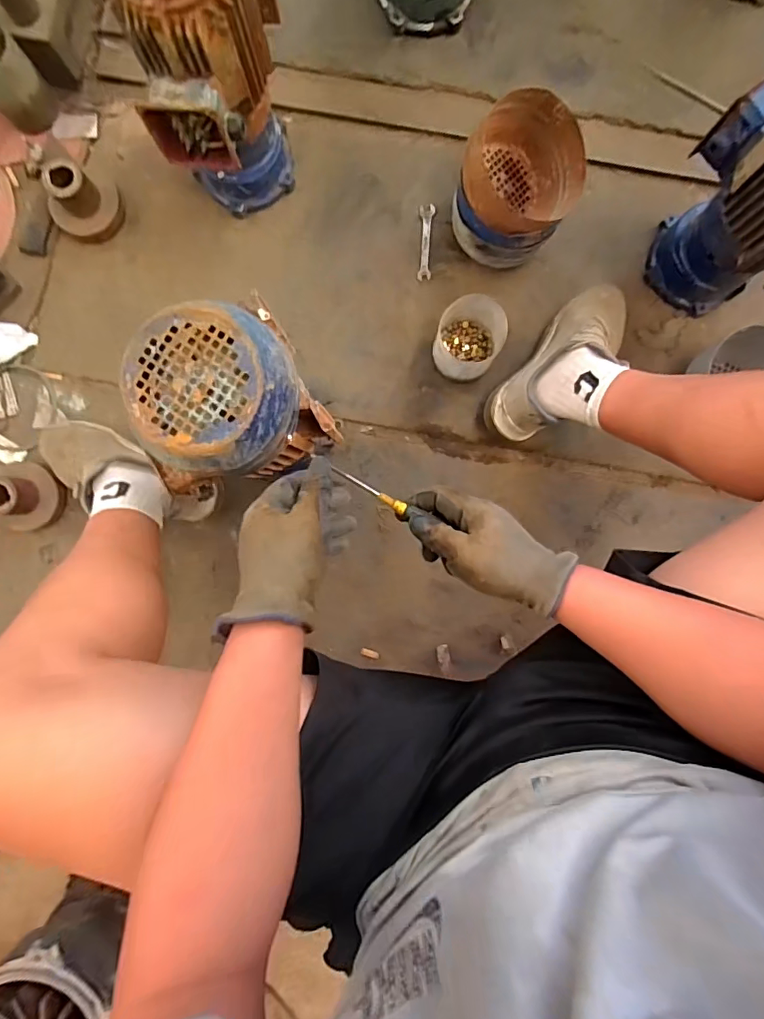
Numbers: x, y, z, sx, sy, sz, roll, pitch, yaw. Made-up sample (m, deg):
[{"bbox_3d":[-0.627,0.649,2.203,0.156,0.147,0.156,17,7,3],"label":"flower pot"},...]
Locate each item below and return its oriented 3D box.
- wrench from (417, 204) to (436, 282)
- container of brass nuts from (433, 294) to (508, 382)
[{"bbox_3d":[0.078,-0.474,0.879,0.027,0.007,0.134,2,88,-2],"label":"wrench"},{"bbox_3d":[0.139,-0.277,0.822,0.101,0.106,0.107,0,90,0],"label":"container of brass nuts"}]

